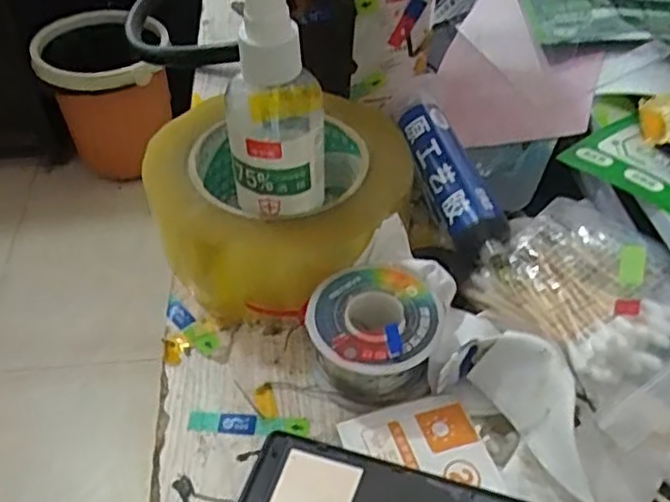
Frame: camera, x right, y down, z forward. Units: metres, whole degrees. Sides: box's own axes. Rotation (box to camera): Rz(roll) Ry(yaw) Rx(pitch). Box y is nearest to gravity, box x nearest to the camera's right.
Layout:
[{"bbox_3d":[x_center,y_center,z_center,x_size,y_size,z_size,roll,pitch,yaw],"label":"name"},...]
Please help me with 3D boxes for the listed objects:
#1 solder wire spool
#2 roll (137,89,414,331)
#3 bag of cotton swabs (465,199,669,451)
[{"bbox_3d":[0.016,0.032,0.275,0.051,0.025,0.052,0,46,0],"label":"solder wire spool"},{"bbox_3d":[-0.025,-0.025,0.323,0.121,0.051,0.111,0,46,0],"label":"roll"},{"bbox_3d":[0.103,0.019,0.263,0.071,0.022,0.096,-28,52,-24],"label":"bag of cotton swabs"}]

